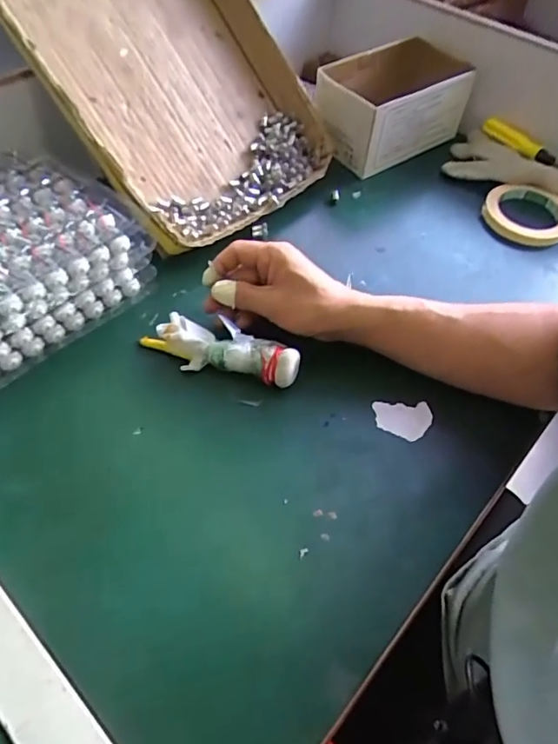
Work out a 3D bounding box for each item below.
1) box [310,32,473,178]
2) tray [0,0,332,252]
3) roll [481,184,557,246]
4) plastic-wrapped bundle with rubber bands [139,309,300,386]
[{"bbox_3d":[0.150,-0.373,0.673,0.206,0.087,0.129,-32,62,-23],"label":"box"},{"bbox_3d":[-0.119,-0.355,0.552,0.305,0.078,0.408,-40,104,-31],"label":"tray"},{"bbox_3d":[0.316,-0.203,0.619,0.104,0.019,0.104,2,54,-2],"label":"roll"},{"bbox_3d":[-0.055,-0.021,0.455,0.148,0.036,0.041,20,56,10],"label":"plastic-wrapped bundle with rubber bands"}]

